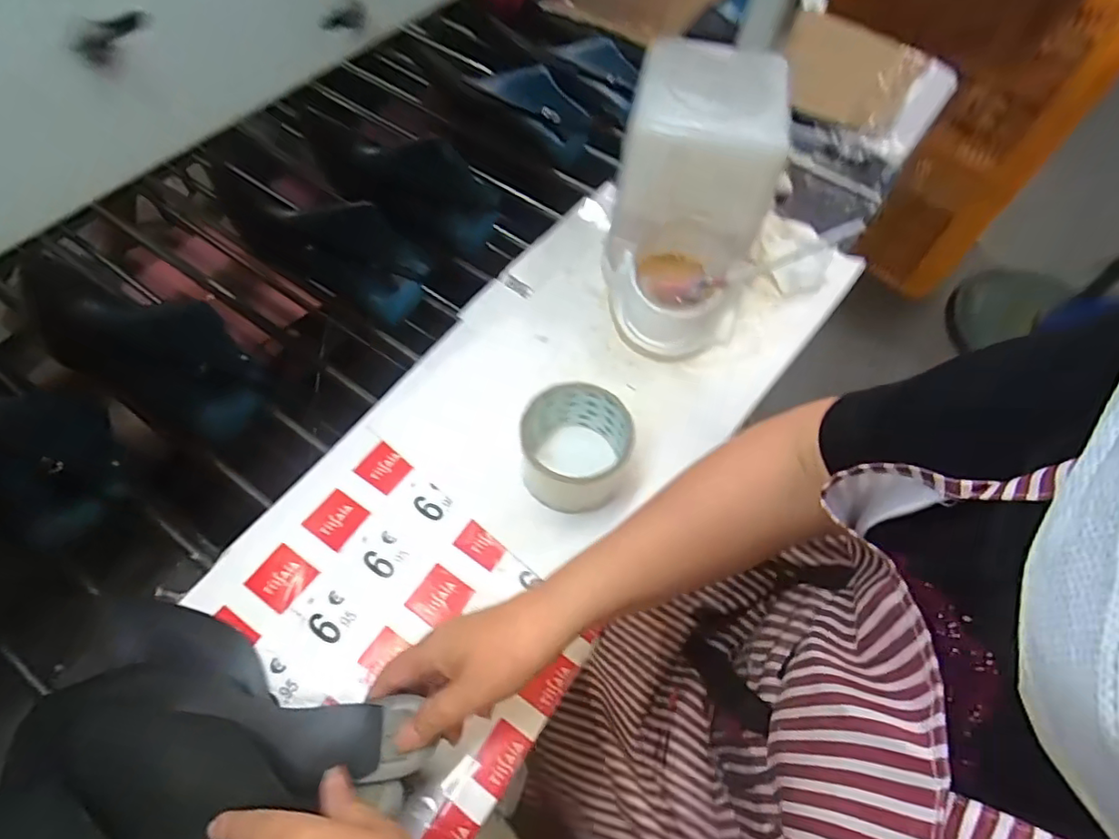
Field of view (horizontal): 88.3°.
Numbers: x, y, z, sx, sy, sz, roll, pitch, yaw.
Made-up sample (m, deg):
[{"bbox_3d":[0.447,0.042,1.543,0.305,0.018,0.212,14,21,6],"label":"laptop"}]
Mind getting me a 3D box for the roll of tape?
[{"bbox_3d":[0.014,0.020,0.449,0.079,0.055,0.082,2,60,-3],"label":"roll of tape"}]

